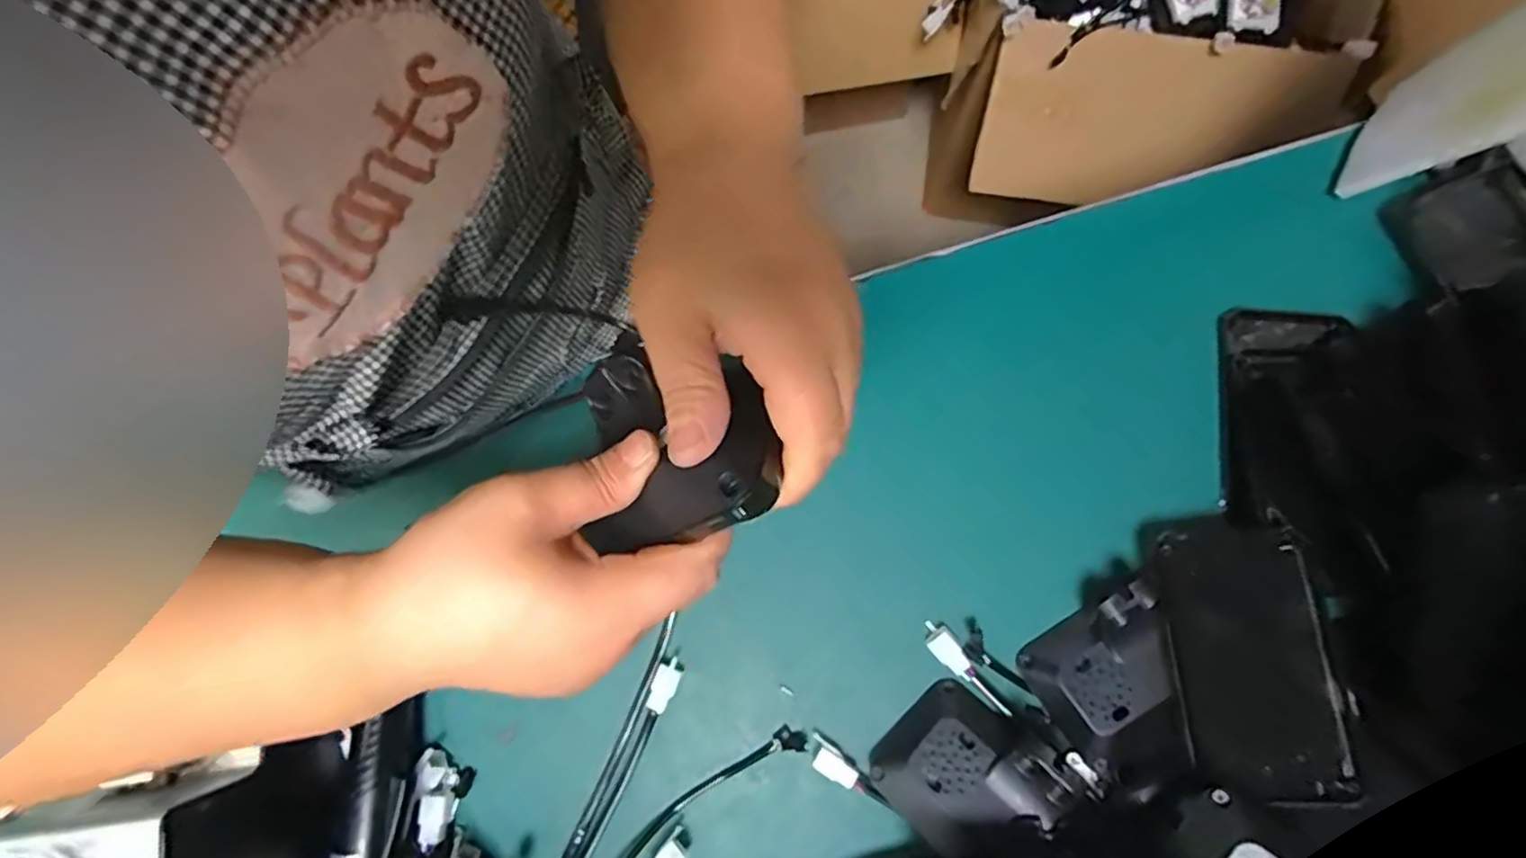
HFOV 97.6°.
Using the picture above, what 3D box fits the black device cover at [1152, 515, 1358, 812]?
[{"bbox_3d":[0.311,0.146,0.431,0.081,0.014,0.167,-12,73,29],"label":"black device cover"}]

